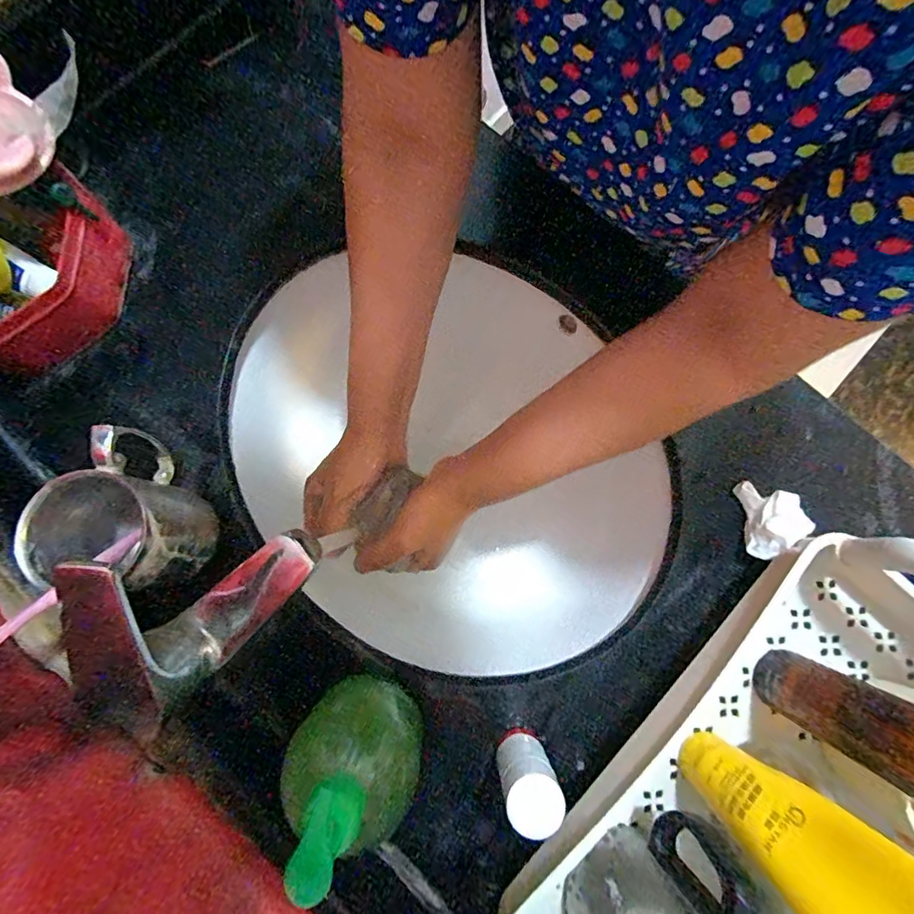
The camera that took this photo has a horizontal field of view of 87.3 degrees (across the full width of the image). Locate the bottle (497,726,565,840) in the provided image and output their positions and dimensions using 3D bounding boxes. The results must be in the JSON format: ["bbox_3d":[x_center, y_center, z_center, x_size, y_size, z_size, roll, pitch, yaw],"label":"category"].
[{"bbox_3d":[0.048,0.217,0.324,0.035,0.071,0.035,0,78,-1],"label":"bottle"}]

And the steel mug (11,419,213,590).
[{"bbox_3d":[-0.222,0.043,0.338,0.081,0.087,0.103,24,79,4],"label":"steel mug"}]

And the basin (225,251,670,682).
[{"bbox_3d":[-0.015,0.021,0.497,0.393,0.131,0.381,0,78,-1],"label":"basin"}]

